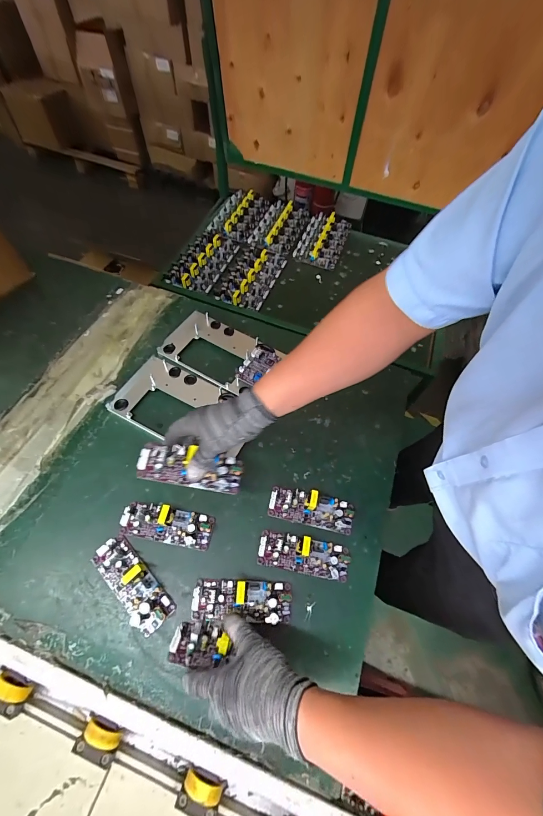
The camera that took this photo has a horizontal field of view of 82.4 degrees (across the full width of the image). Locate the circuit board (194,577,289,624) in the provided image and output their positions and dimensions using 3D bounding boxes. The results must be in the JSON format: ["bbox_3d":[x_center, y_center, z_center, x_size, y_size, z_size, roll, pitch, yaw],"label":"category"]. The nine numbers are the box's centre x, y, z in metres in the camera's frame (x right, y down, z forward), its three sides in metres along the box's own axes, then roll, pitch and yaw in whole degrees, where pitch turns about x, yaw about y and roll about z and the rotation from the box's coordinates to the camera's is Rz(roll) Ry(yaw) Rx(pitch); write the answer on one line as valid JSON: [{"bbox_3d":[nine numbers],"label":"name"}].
[{"bbox_3d":[-0.042,0.279,0.450,0.142,0.034,0.052,4,60,-2],"label":"circuit board"}]

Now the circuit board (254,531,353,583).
[{"bbox_3d":[0.052,0.229,0.487,0.142,0.034,0.053,11,60,2],"label":"circuit board"}]

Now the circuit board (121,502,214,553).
[{"bbox_3d":[-0.167,0.184,0.494,0.144,0.035,0.054,10,60,2],"label":"circuit board"}]

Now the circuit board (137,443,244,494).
[{"bbox_3d":[-0.115,0.085,0.446,0.146,0.035,0.054,12,59,-9],"label":"circuit board"}]

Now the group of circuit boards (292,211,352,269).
[{"bbox_3d":[0.176,-0.574,1.062,0.147,0.039,0.253,20,61,7],"label":"group of circuit boards"}]

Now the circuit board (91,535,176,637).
[{"bbox_3d":[-0.207,0.257,0.456,0.143,0.024,0.053,42,66,18],"label":"circuit board"}]

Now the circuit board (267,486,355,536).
[{"bbox_3d":[0.069,0.167,0.523,0.142,0.035,0.053,13,60,3],"label":"circuit board"}]

